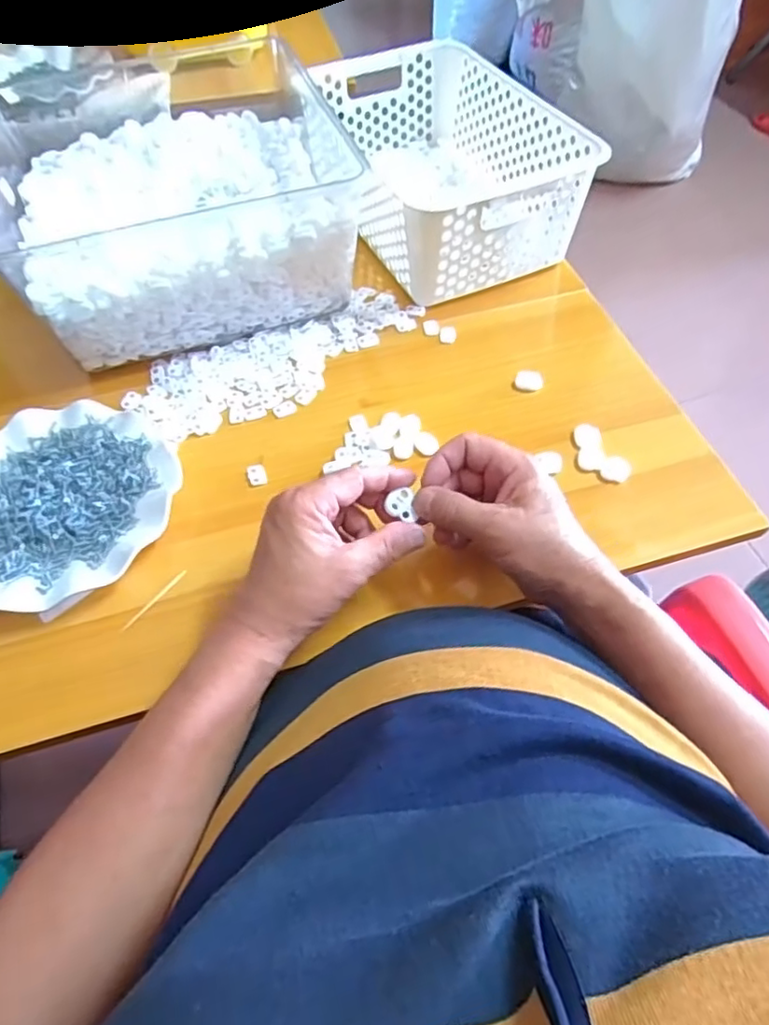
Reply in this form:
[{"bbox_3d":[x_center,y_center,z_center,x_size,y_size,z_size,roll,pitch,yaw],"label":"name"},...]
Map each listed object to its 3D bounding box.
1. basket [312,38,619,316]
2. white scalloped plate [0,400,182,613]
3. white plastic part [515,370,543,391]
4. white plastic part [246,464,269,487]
[{"bbox_3d":[0.056,-0.367,0.647,0.192,0.102,0.302,-21,58,-13],"label":"basket"},{"bbox_3d":[-0.251,-0.008,0.474,0.176,0.024,0.182,0,56,0],"label":"white scalloped plate"},{"bbox_3d":[0.128,-0.117,0.545,0.024,0.014,0.016,16,57,11],"label":"white plastic part"},{"bbox_3d":[-0.103,-0.030,0.500,0.015,0.006,0.018,-14,57,-9],"label":"white plastic part"}]

